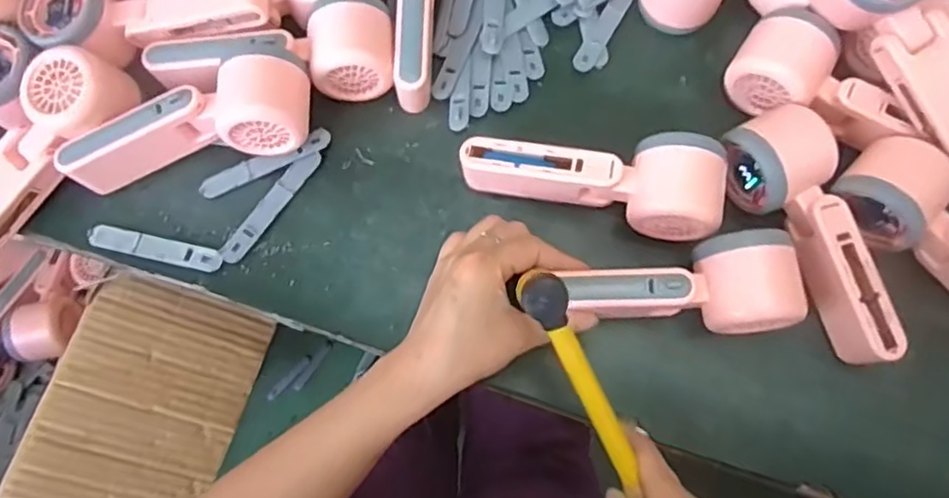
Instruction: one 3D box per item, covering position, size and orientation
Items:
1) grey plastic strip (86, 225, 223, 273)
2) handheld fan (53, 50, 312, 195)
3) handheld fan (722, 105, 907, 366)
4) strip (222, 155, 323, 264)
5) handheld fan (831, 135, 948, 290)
[{"bbox_3d":[-0.219,-0.001,0.442,0.095,0.004,0.017,12,73,4],"label":"grey plastic strip"},{"bbox_3d":[-0.194,-0.086,0.436,0.167,0.058,0.055,-10,73,-4],"label":"handheld fan"},{"bbox_3d":[0.226,-0.011,0.421,0.059,0.059,0.163,-29,75,-9],"label":"handheld fan"},{"bbox_3d":[-0.142,-0.030,0.454,0.016,0.006,0.095,33,75,10],"label":"strip"},{"bbox_3d":[0.308,0.003,0.415,0.170,0.056,0.057,44,77,12],"label":"handheld fan"}]

